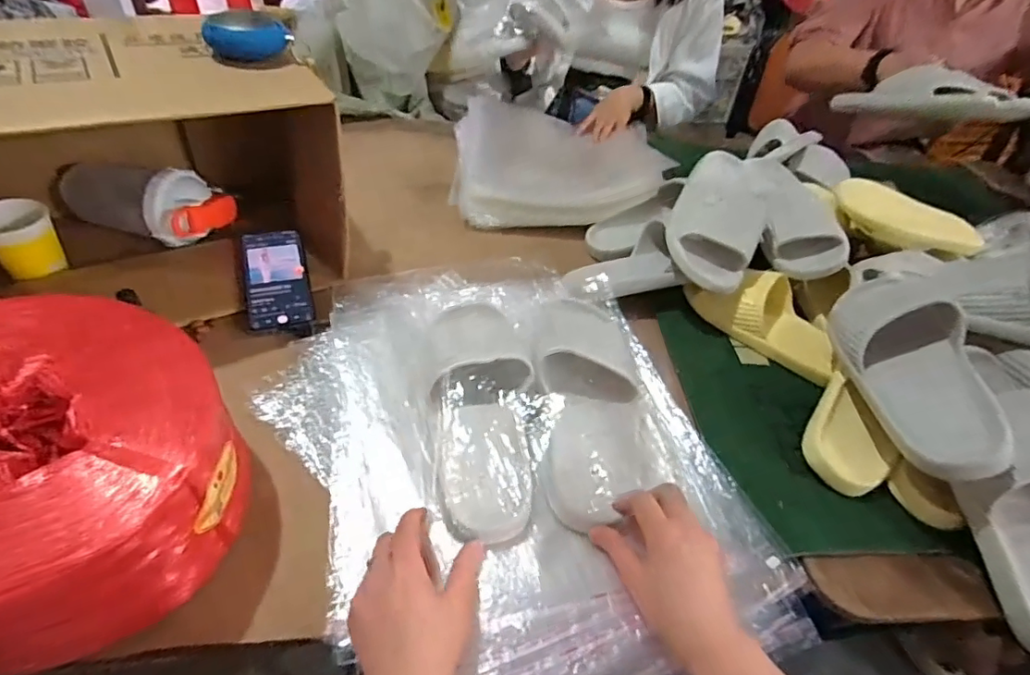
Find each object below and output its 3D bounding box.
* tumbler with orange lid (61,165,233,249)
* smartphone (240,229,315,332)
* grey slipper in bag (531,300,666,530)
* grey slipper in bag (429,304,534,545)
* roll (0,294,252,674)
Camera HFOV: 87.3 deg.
[{"bbox_3d":[-0.485,-0.180,0.714,0.194,0.096,0.094,19,45,11],"label":"tumbler with orange lid"},{"bbox_3d":[-0.299,-0.076,0.680,0.075,0.008,0.151,-9,58,-22],"label":"smartphone"},{"bbox_3d":[0.084,0.058,0.562,0.115,0.077,0.250,1,45,-7],"label":"grey slipper in bag"},{"bbox_3d":[-0.038,0.054,0.547,0.099,0.065,0.300,-1,39,-8],"label":"grey slipper in bag"},{"bbox_3d":[-0.379,0.099,0.430,0.266,0.121,0.274,4,45,-4],"label":"roll"}]

